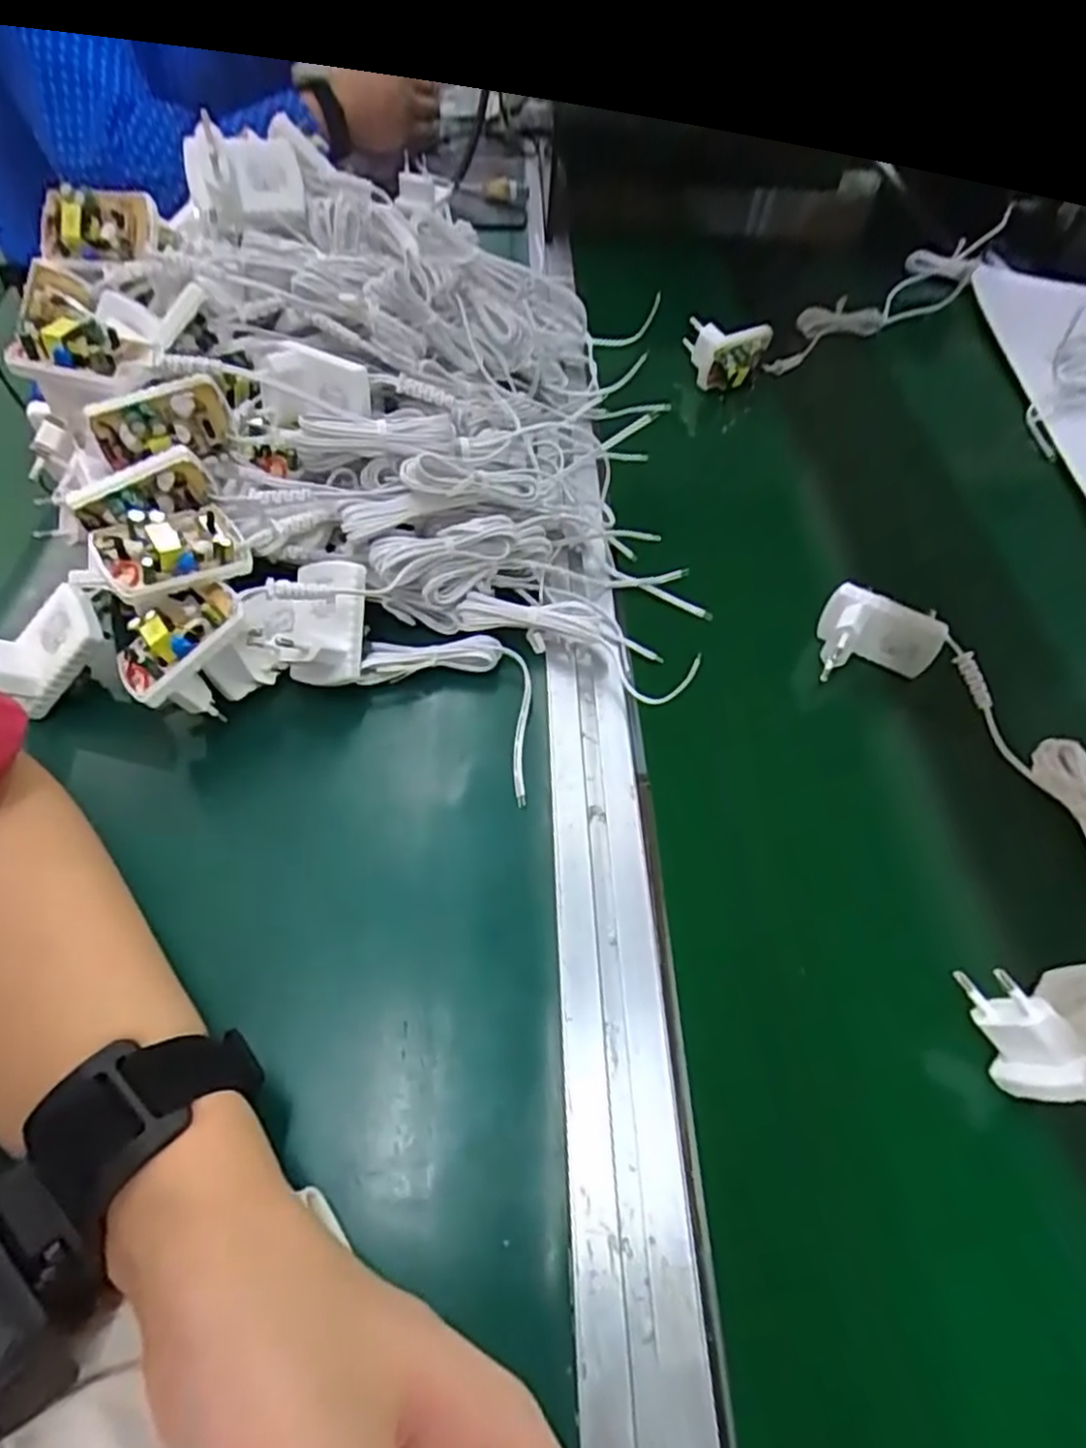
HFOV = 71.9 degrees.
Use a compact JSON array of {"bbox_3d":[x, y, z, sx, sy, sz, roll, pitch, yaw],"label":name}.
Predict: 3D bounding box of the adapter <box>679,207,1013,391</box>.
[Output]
[{"bbox_3d":[0.283,-0.375,0.655,0.412,0.051,0.066,-32,62,-26],"label":"adapter"}]

